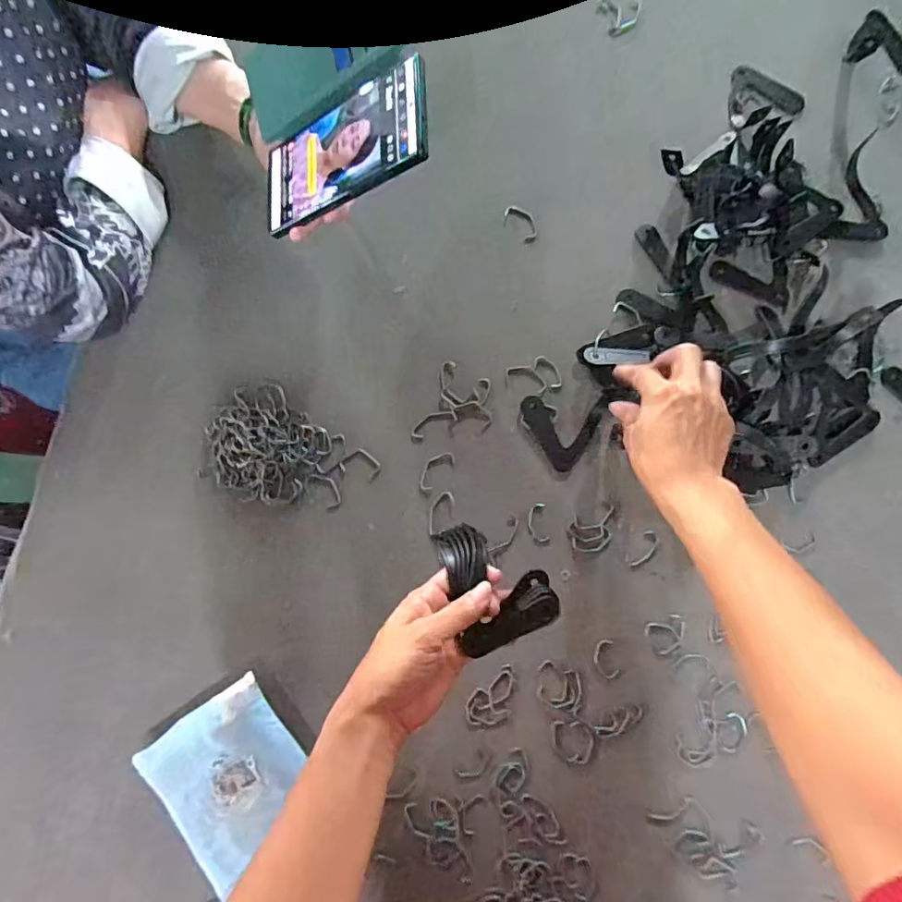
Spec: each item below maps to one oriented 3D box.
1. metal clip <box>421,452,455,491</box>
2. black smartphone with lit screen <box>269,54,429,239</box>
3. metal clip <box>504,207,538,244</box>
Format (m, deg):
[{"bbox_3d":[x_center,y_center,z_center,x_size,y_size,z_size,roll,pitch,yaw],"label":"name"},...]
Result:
[{"bbox_3d":[-0.015,0.016,0.487,0.019,0.008,0.041,40,86,5],"label":"metal clip"},{"bbox_3d":[-0.087,-0.232,0.420,0.162,0.011,0.083,-9,80,34],"label":"black smartphone with lit screen"},{"bbox_3d":[0.067,-0.215,0.509,0.038,0.010,0.023,44,87,5],"label":"metal clip"}]

